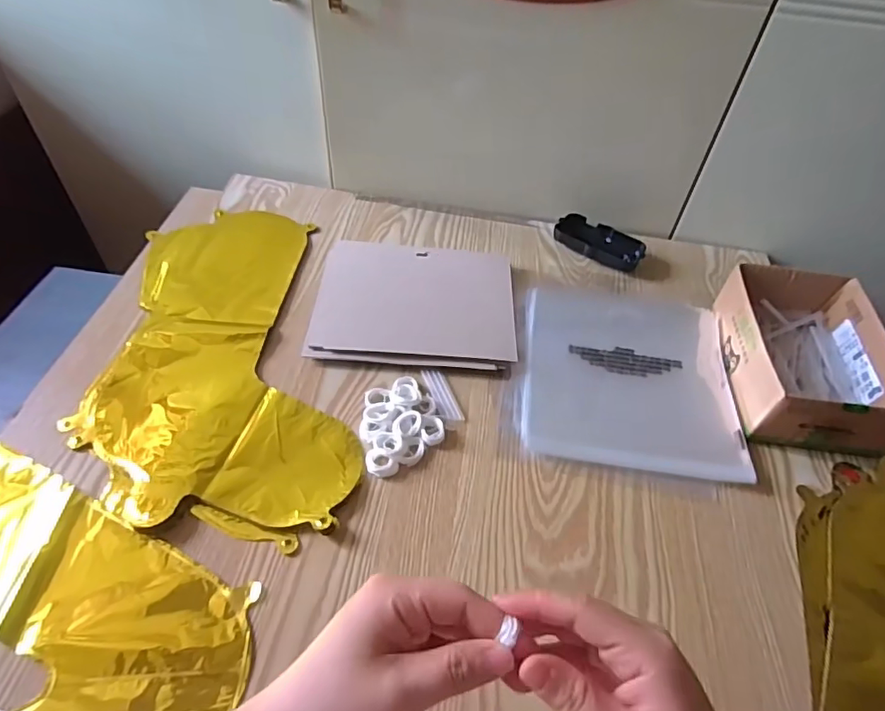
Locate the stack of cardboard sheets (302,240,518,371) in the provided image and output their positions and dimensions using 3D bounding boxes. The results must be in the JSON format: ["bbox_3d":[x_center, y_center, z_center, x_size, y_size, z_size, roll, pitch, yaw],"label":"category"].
[{"bbox_3d":[-0.028,-0.062,0.597,0.208,0.017,0.173,3,49,-2],"label":"stack of cardboard sheets"}]

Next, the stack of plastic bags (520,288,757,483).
[{"bbox_3d":[0.187,0.012,0.557,0.205,0.012,0.225,9,49,3],"label":"stack of plastic bags"}]

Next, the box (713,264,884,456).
[{"bbox_3d":[0.353,0.001,0.539,0.124,0.070,0.178,7,49,2],"label":"box"}]

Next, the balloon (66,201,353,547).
[{"bbox_3d":[-0.223,-0.010,0.543,0.219,0.012,0.418,-9,50,-12],"label":"balloon"}]

